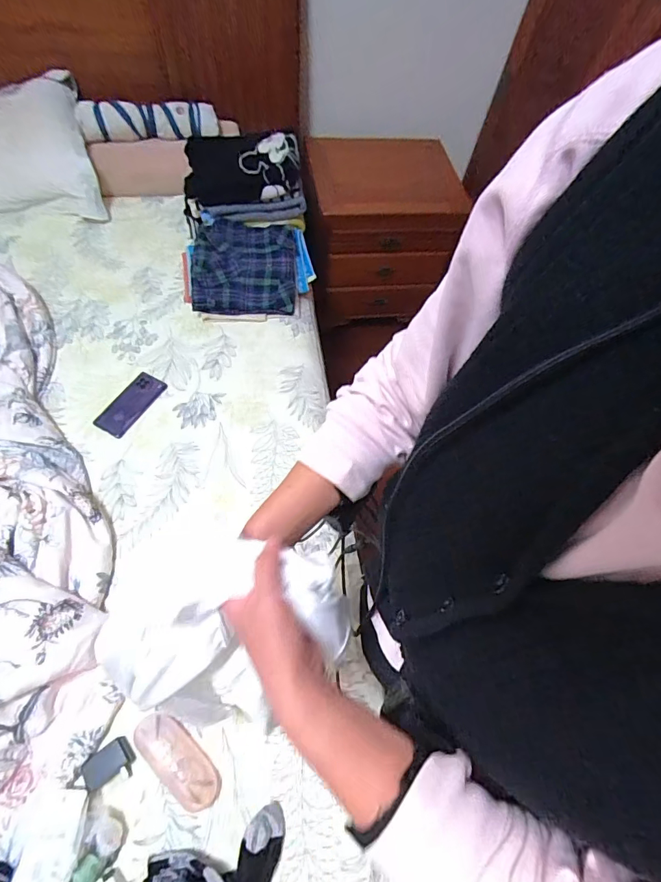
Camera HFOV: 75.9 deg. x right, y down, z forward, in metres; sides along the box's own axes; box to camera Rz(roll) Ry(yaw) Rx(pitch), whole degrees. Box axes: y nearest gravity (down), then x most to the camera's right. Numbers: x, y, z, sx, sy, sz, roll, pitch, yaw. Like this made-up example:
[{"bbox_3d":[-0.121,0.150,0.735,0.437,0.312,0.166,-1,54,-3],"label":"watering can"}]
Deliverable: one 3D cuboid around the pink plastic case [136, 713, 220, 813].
[{"bbox_3d":[-0.233,0.487,0.648,0.153,0.030,0.062,39,65,14],"label":"pink plastic case"}]

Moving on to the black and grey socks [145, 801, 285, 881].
[{"bbox_3d":[-0.152,0.595,0.578,0.189,0.051,0.094,-15,65,-14],"label":"black and grey socks"}]

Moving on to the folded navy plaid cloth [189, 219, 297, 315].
[{"bbox_3d":[-0.231,-0.473,1.135,0.271,0.042,0.293,-3,68,-9],"label":"folded navy plaid cloth"}]

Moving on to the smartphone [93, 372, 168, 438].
[{"bbox_3d":[-0.458,-0.087,0.975,0.080,0.017,0.168,26,60,12],"label":"smartphone"}]

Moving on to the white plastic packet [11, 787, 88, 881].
[{"bbox_3d":[-0.388,0.574,0.574,0.082,0.030,0.156,6,61,-3],"label":"white plastic packet"}]

